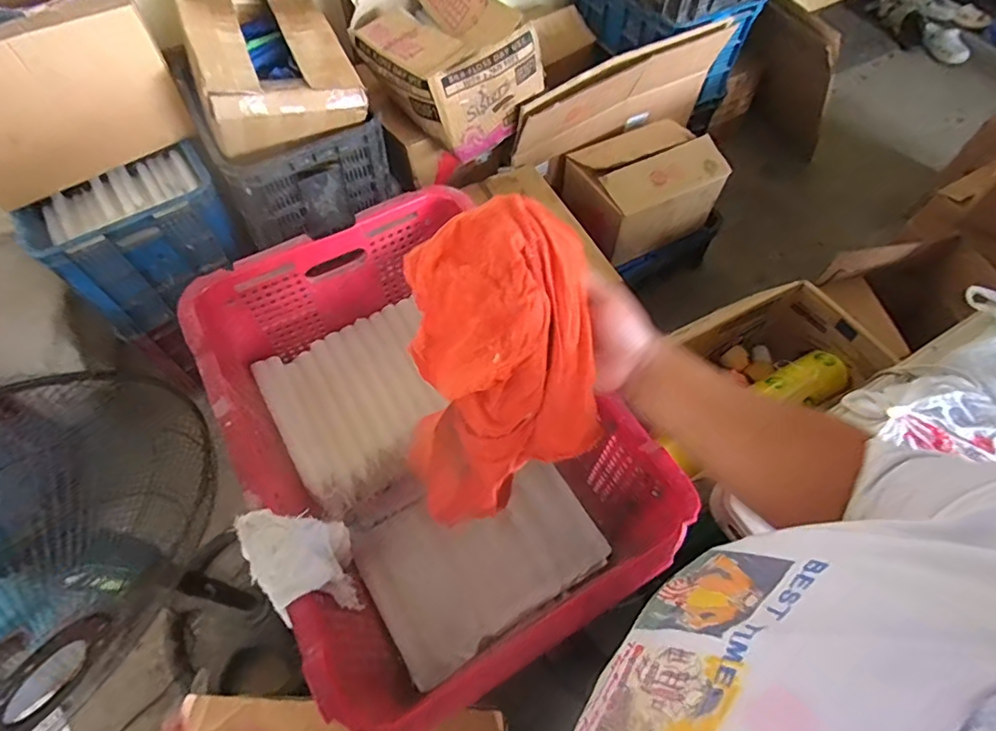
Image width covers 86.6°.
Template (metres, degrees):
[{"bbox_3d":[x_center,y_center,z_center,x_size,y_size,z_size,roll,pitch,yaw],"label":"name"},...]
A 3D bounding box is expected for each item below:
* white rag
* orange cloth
[{"bbox_3d":[-0.189,0.187,0.497,0.086,0.094,0.098,-15,62,-9],"label":"white rag"},{"bbox_3d":[-0.002,0.015,0.429,0.131,0.239,0.150,-7,61,-5],"label":"orange cloth"}]

